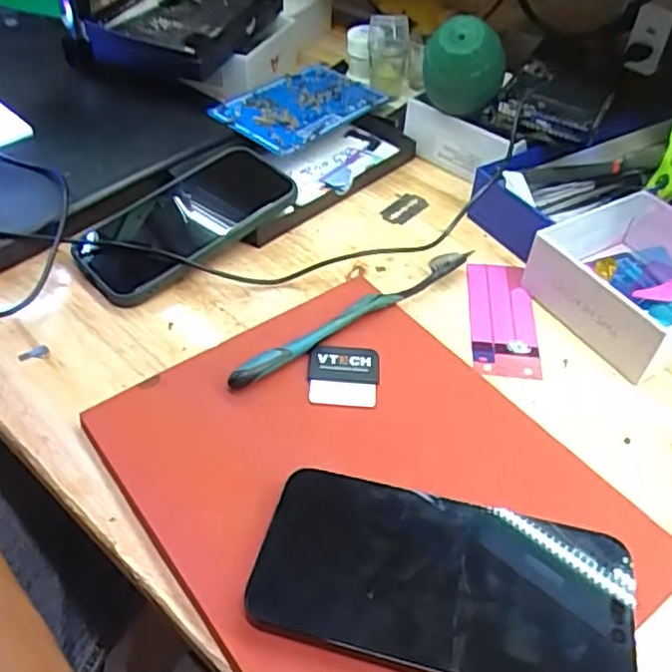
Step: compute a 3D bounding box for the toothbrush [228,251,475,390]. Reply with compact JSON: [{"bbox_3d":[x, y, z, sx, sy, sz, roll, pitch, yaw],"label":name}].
[{"bbox_3d":[0.018,-0.016,0.414,0.196,0.015,0.013,-29,54,-27],"label":"toothbrush"}]

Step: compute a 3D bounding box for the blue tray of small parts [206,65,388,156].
[{"bbox_3d":[-0.031,-0.201,0.582,0.145,0.019,0.081,-34,56,-30],"label":"blue tray of small parts"}]

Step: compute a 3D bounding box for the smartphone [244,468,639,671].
[{"bbox_3d":[0.045,0.107,0.289,0.158,0.014,0.079,11,47,8],"label":"smartphone"}]

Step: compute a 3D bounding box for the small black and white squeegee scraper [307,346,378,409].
[{"bbox_3d":[0.004,0.023,0.376,0.039,0.004,0.039,1,57,2],"label":"small black and white squeegee scraper"}]

